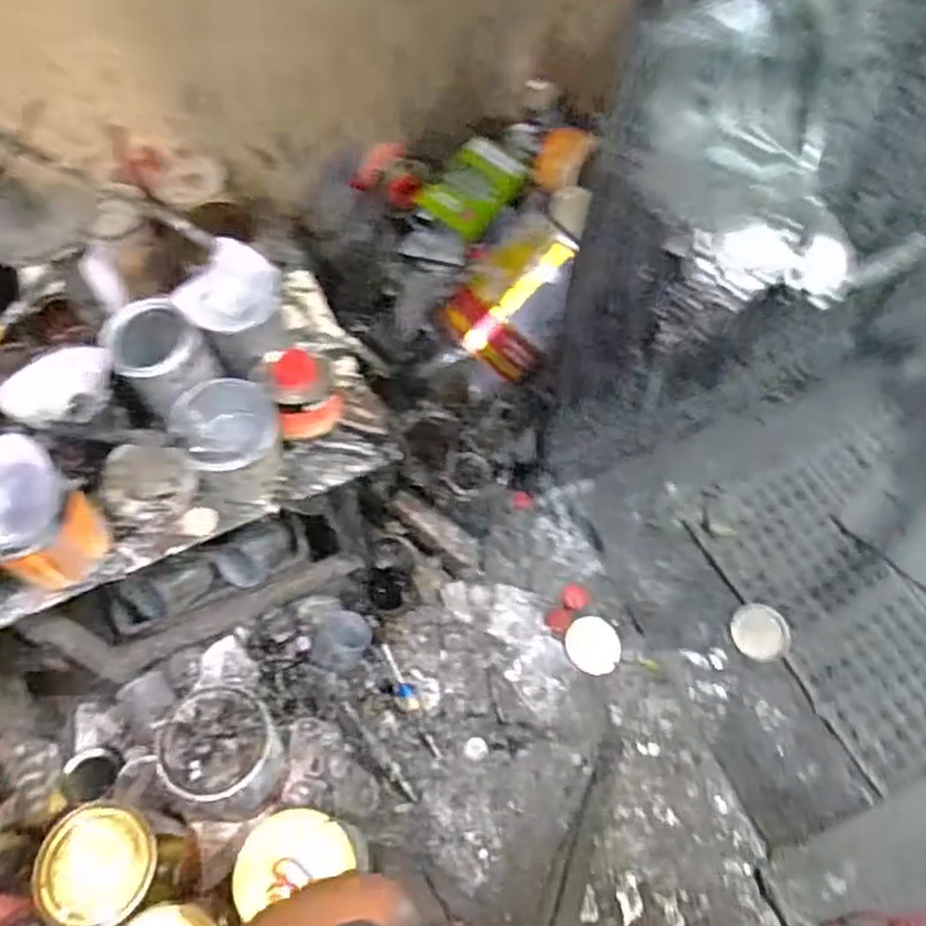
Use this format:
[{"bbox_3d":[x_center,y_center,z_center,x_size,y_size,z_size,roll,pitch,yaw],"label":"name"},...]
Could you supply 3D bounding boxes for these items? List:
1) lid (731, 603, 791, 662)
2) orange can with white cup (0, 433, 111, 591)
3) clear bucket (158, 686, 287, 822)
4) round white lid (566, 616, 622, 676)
[{"bbox_3d":[0.562,0.317,1.428,0.101,0.010,0.103,2,64,1],"label":"lid"},{"bbox_3d":[-0.471,0.063,0.827,0.113,0.152,0.118,0,61,0],"label":"orange can with white cup"},{"bbox_3d":[-0.379,0.465,1.209,0.160,0.215,0.173,0,64,0],"label":"clear bucket"},{"bbox_3d":[0.242,0.337,1.404,0.095,0.017,0.102,-1,83,6],"label":"round white lid"}]

